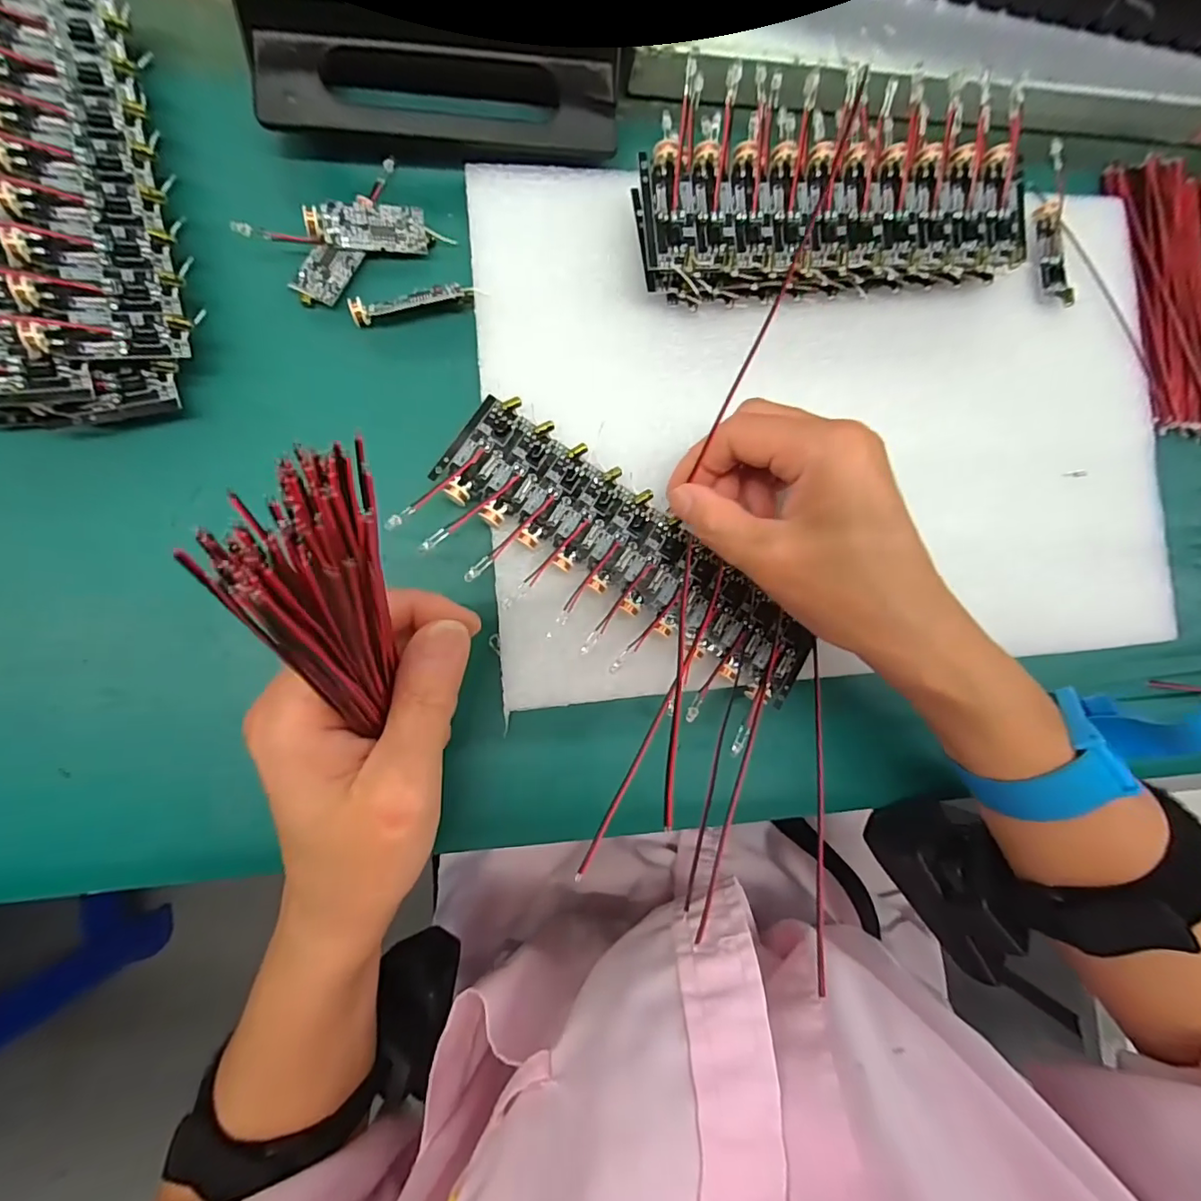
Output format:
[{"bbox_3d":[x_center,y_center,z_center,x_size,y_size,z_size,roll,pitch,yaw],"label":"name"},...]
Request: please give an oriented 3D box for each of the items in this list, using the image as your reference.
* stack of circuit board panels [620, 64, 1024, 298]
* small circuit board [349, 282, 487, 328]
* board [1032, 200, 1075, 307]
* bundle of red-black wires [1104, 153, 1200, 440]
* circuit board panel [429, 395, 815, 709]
[{"bbox_3d":[0.092,-0.164,0.220,0.161,0.033,0.071,-8,87,-9],"label":"stack of circuit board panels"},{"bbox_3d":[-0.072,-0.117,0.212,0.050,0.006,0.008,-14,91,-10],"label":"small circuit board"},{"bbox_3d":[0.211,-0.161,0.252,0.014,0.006,0.047,-6,87,-9],"label":"board"},{"bbox_3d":[0.302,-0.153,0.275,0.085,0.008,0.136,-4,87,-9],"label":"bundle of red-black wires"},{"bbox_3d":[0.014,-0.017,0.213,0.162,0.007,0.045,35,83,-6],"label":"circuit board panel"}]

